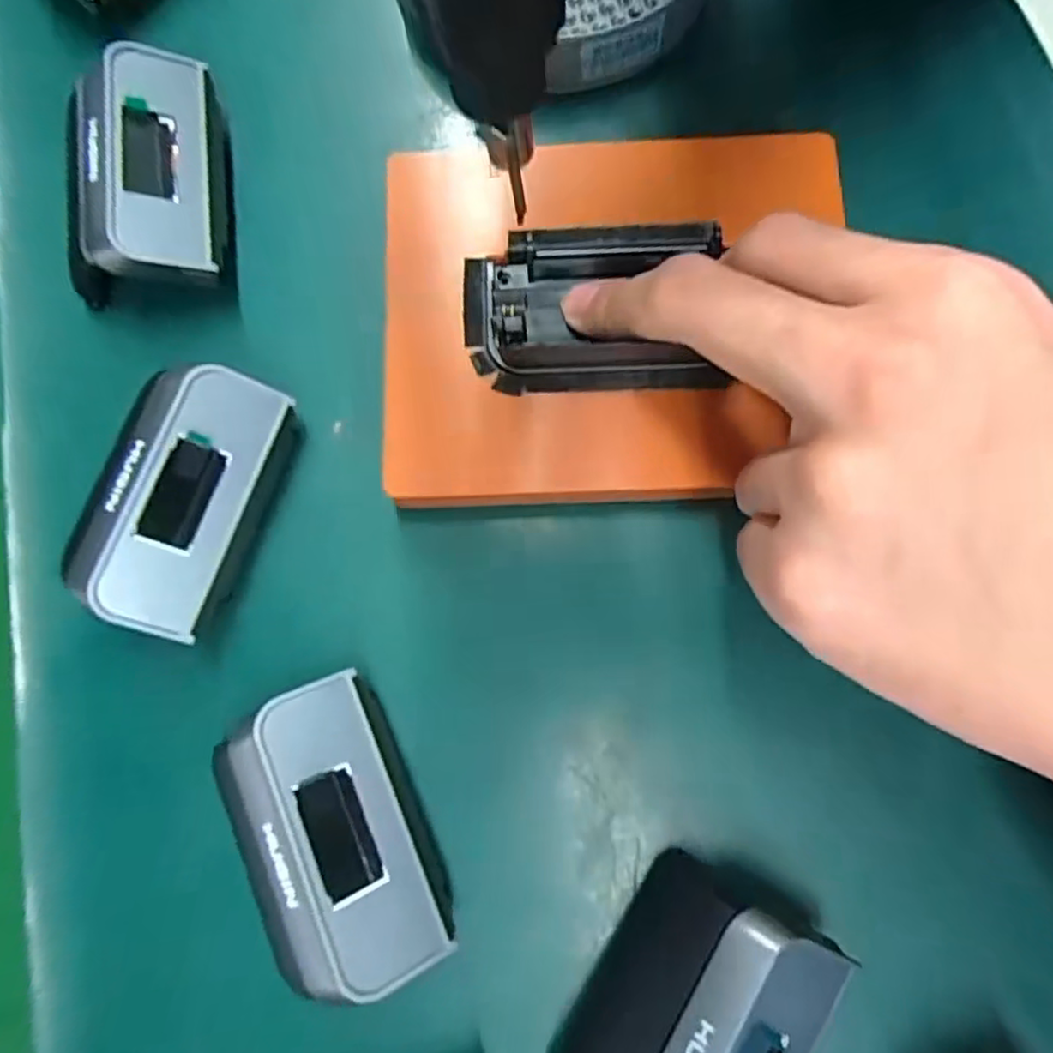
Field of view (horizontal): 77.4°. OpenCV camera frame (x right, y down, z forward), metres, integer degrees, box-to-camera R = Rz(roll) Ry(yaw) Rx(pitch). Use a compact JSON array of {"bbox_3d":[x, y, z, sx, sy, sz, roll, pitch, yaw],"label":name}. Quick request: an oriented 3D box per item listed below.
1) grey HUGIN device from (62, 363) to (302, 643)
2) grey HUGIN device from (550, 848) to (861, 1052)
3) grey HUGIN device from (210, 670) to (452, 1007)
[{"bbox_3d":[-0.097,-0.008,0.190,0.044,0.032,0.072,19,81,6],"label":"grey HUGIN device"},{"bbox_3d":[0.041,0.127,0.162,0.047,0.029,0.072,30,82,8],"label":"grey HUGIN device"},{"bbox_3d":[-0.049,0.080,0.173,0.042,0.030,0.072,-24,79,-2],"label":"grey HUGIN device"}]

